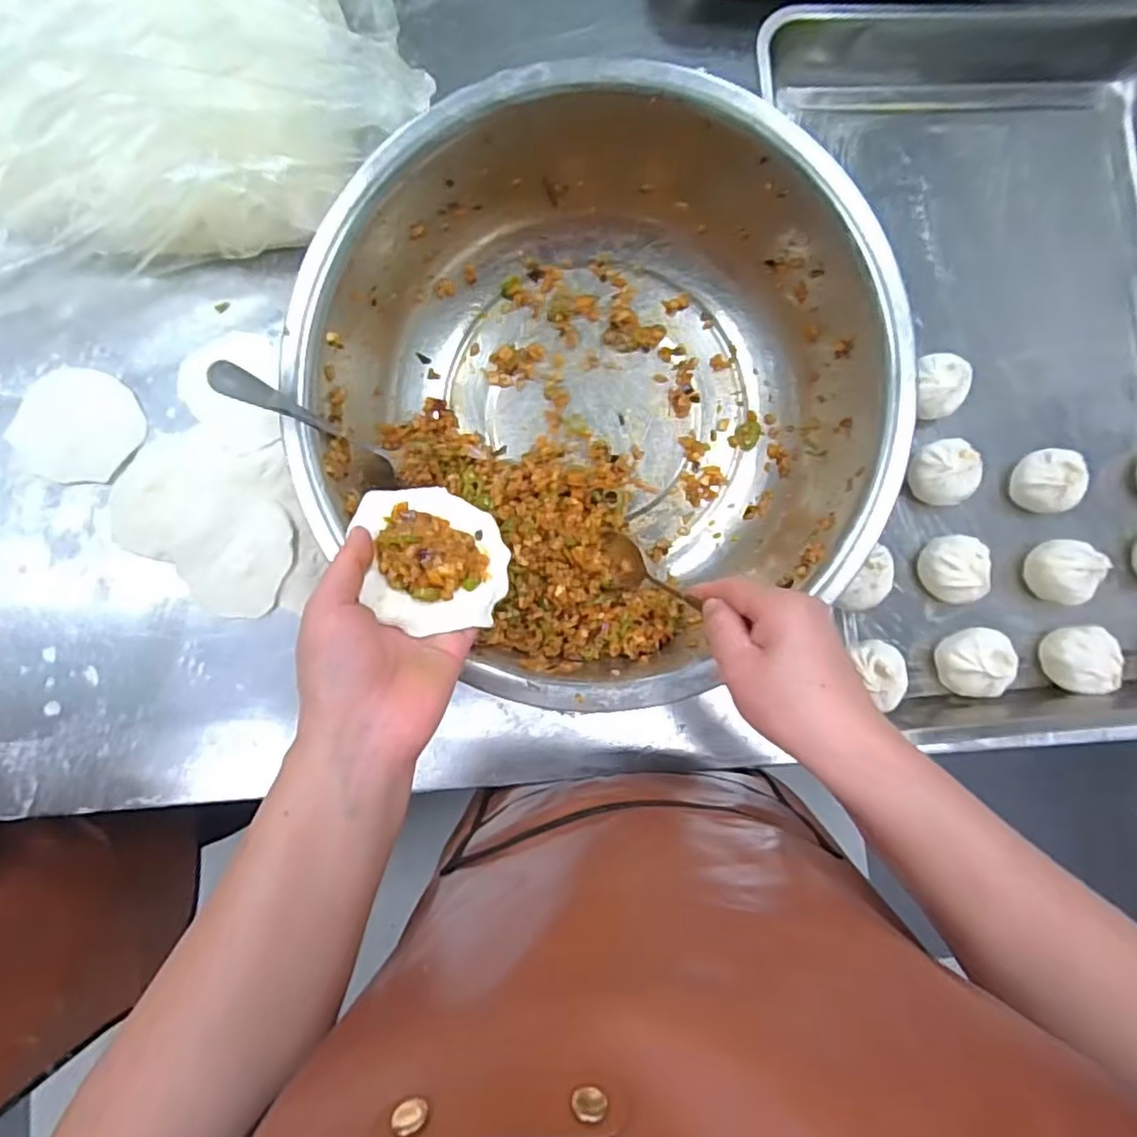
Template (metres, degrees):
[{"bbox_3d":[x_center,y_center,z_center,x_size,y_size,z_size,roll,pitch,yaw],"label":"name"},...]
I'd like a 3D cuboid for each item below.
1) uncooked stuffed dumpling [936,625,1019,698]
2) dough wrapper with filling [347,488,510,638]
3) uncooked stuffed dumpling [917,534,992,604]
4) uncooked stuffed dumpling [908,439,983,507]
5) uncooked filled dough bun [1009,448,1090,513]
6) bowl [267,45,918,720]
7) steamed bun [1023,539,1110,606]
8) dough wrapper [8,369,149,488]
[{"bbox_3d":[0.323,0.074,0.509,0.054,0.035,0.054,0,83,-4],"label":"uncooked stuffed dumpling"},{"bbox_3d":[-0.075,-0.007,0.362,0.077,0.019,0.082,-6,84,-4],"label":"dough wrapper with filling"},{"bbox_3d":[0.311,0.000,0.519,0.044,0.034,0.054,10,83,-2],"label":"uncooked stuffed dumpling"},{"bbox_3d":[0.303,-0.077,0.522,0.046,0.041,0.051,-23,85,-6],"label":"uncooked stuffed dumpling"},{"bbox_3d":[0.392,-0.071,0.531,0.042,0.038,0.050,-9,84,-5],"label":"uncooked filled dough bun"},{"bbox_3d":[0.017,-0.111,0.445,0.371,0.142,0.371,1,102,4],"label":"bowl"},{"bbox_3d":[0.401,0.003,0.521,0.046,0.034,0.051,-12,84,-5],"label":"steamed bun"},{"bbox_3d":[-0.381,-0.110,0.501,0.096,0.005,0.089,0,82,-1],"label":"dough wrapper"}]

